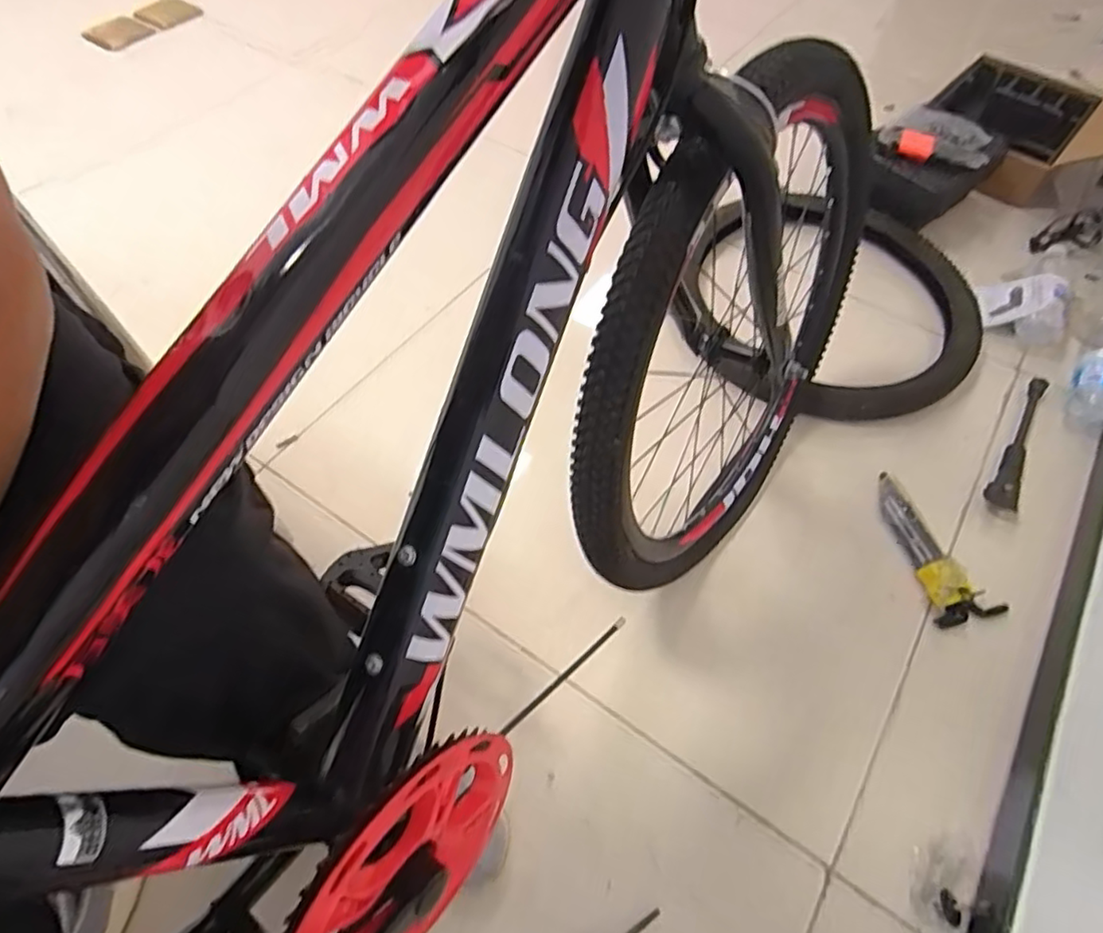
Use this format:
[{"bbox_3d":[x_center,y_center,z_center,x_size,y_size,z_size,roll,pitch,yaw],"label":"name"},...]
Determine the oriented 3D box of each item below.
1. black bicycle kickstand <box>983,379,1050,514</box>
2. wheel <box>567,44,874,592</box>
[{"bbox_3d":[0.649,-0.035,0.872,0.037,0.029,0.255,29,57,24],"label":"black bicycle kickstand"},{"bbox_3d":[0.176,-0.089,0.641,0.112,0.492,0.468,26,56,22],"label":"wheel"}]

